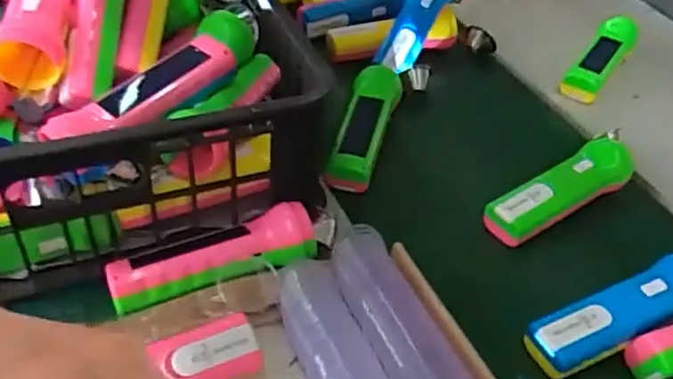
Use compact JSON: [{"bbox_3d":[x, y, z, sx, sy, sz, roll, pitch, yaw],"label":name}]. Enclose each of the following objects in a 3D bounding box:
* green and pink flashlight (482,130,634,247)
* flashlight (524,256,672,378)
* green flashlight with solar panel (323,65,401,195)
[{"bbox_3d":[0.216,-0.002,0.628,0.182,0.032,0.047,-25,48,-31],"label":"green and pink flashlight"},{"bbox_3d":[0.252,0.084,0.532,0.232,0.038,0.051,-18,44,-25],"label":"flashlight"},{"bbox_3d":[0.026,-0.063,0.666,0.046,0.047,0.146,13,40,9],"label":"green flashlight with solar panel"}]

